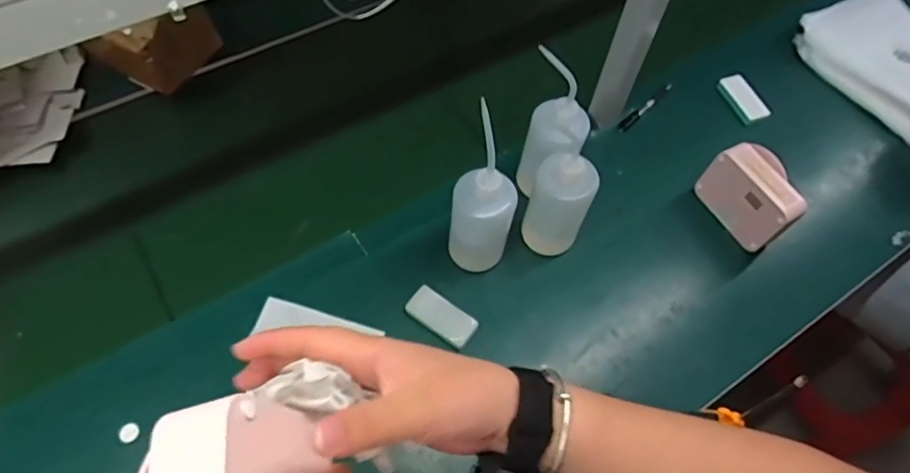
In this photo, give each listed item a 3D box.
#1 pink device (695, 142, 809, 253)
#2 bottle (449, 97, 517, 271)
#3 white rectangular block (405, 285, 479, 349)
[{"bbox_3d":[0.421,-0.055,0.796,0.054,0.127,0.130,-22,64,-15],"label":"pink device"},{"bbox_3d":[0.036,-0.035,0.672,0.074,0.215,0.070,17,61,6],"label":"bottle"},{"bbox_3d":[-0.017,0.102,0.715,0.091,0.022,0.042,33,64,14],"label":"white rectangular block"}]

